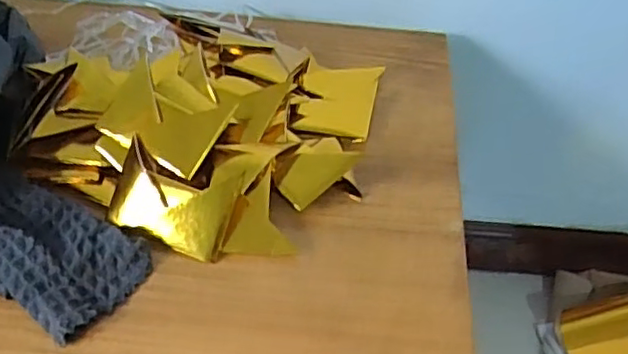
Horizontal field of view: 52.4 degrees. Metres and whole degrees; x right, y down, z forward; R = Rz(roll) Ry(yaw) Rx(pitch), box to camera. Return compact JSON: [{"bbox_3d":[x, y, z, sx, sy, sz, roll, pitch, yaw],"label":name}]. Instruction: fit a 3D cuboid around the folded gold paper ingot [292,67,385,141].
[{"bbox_3d":[0.024,-0.079,0.629,0.073,0.014,0.100,10,45,7],"label":"folded gold paper ingot"}]

